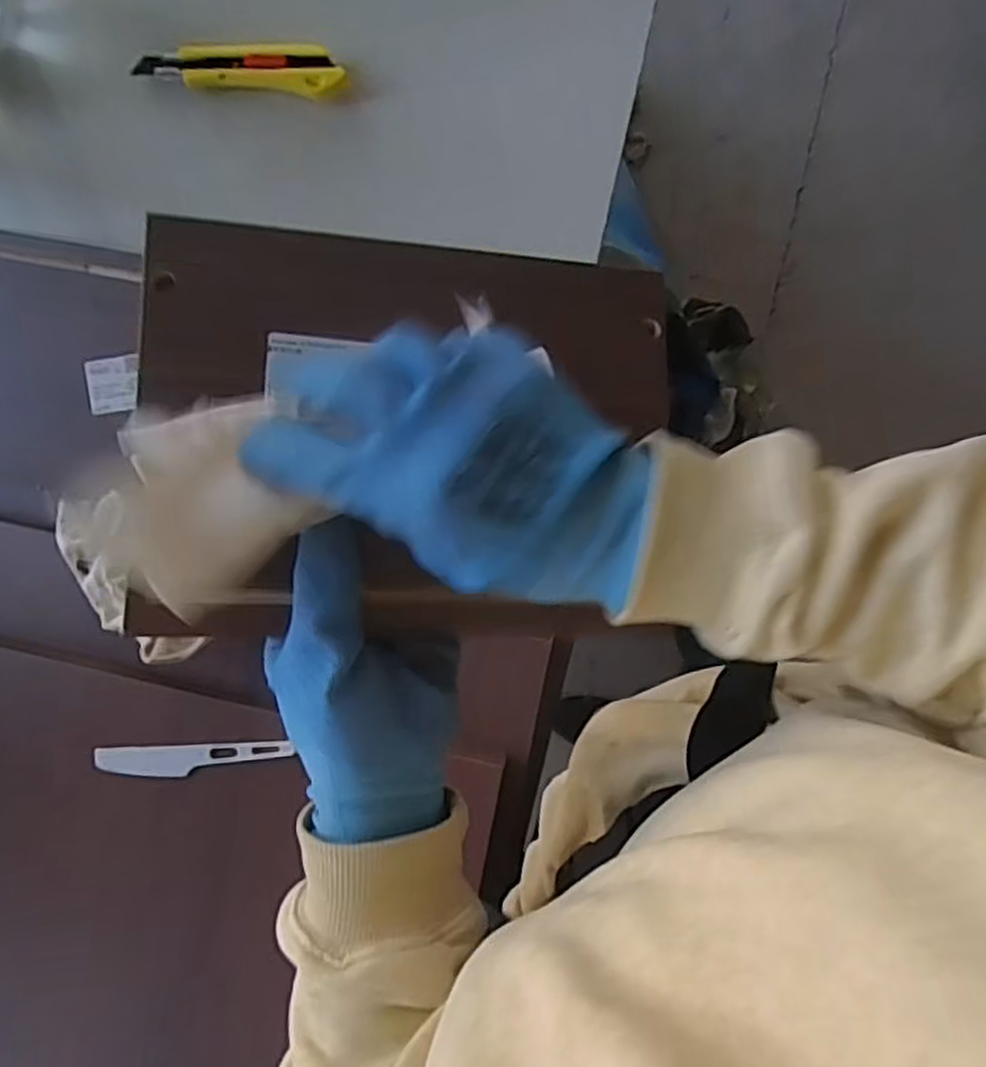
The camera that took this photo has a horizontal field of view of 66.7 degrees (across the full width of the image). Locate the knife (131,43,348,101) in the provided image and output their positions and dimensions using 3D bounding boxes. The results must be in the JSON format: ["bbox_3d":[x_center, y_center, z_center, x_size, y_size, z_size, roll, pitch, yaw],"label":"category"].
[{"bbox_3d":[-0.195,-0.356,0.572,0.169,0.015,0.040,10,95,7],"label":"knife"}]

